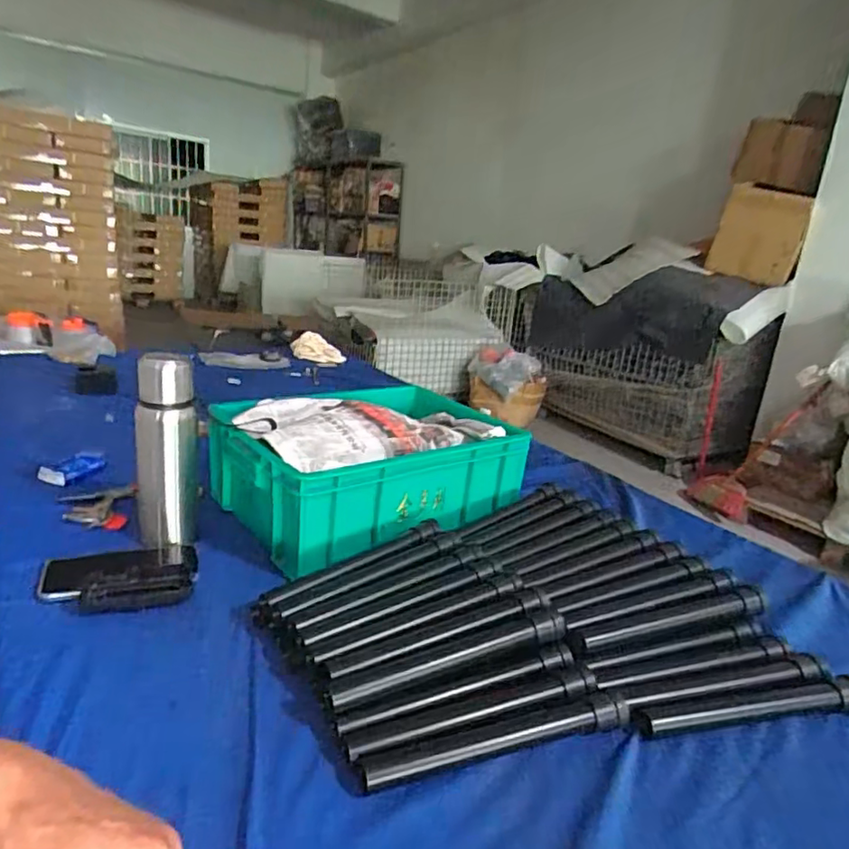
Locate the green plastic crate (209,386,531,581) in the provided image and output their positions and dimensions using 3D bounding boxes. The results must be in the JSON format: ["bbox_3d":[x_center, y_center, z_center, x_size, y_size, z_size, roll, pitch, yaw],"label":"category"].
[{"bbox_3d":[-0.085,0.053,0.902,0.412,0.143,0.290,-8,21,-37],"label":"green plastic crate"}]

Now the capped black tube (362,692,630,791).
[{"bbox_3d":[0.068,0.272,0.507,0.248,0.022,0.028,-1,18,-20],"label":"capped black tube"}]

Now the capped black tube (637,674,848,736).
[{"bbox_3d":[0.319,0.269,0.563,0.247,0.024,0.028,1,18,-13],"label":"capped black tube"}]

